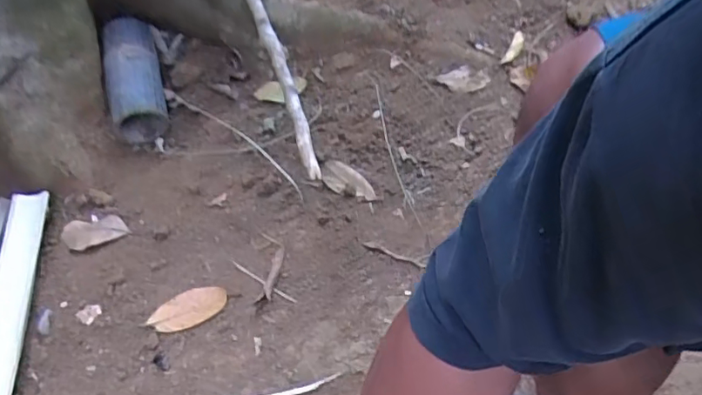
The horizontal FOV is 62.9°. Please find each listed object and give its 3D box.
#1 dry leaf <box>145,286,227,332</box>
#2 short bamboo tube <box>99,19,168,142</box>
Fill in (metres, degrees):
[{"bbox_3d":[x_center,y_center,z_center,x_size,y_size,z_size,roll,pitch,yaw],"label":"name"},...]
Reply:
[{"bbox_3d":[-0.225,0.152,0.791,0.105,0.008,0.054,-15,56,-13],"label":"dry leaf"},{"bbox_3d":[-0.386,-0.221,1.023,0.093,0.089,0.242,-11,55,-10],"label":"short bamboo tube"}]

